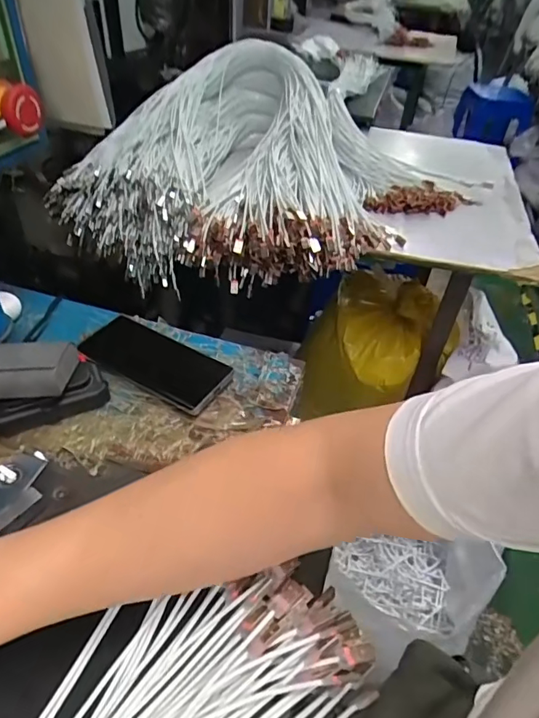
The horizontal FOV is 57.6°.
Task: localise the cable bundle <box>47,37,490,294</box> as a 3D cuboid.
[{"bbox_3d":[0.030,-0.350,0.897,0.494,0.234,0.671,34,50,27],"label":"cable bundle"}]

